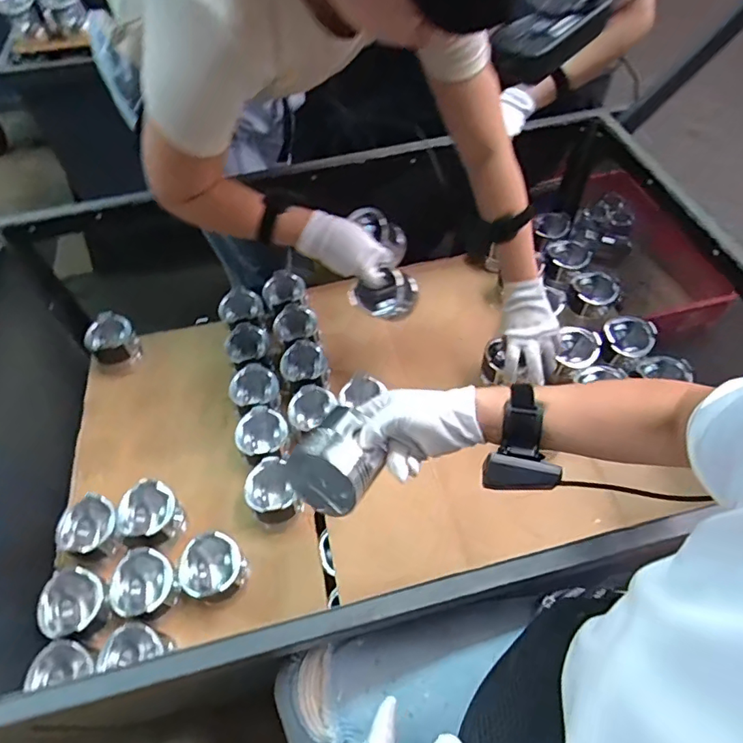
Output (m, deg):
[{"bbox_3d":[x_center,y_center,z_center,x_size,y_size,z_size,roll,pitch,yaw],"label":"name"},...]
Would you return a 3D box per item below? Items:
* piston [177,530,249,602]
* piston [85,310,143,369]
[{"bbox_3d":[-0.219,0.274,0.719,0.083,0.053,0.082,-1,54,1],"label":"piston"},{"bbox_3d":[-0.483,-0.052,0.977,0.085,0.082,0.076,-33,60,-20],"label":"piston"}]

